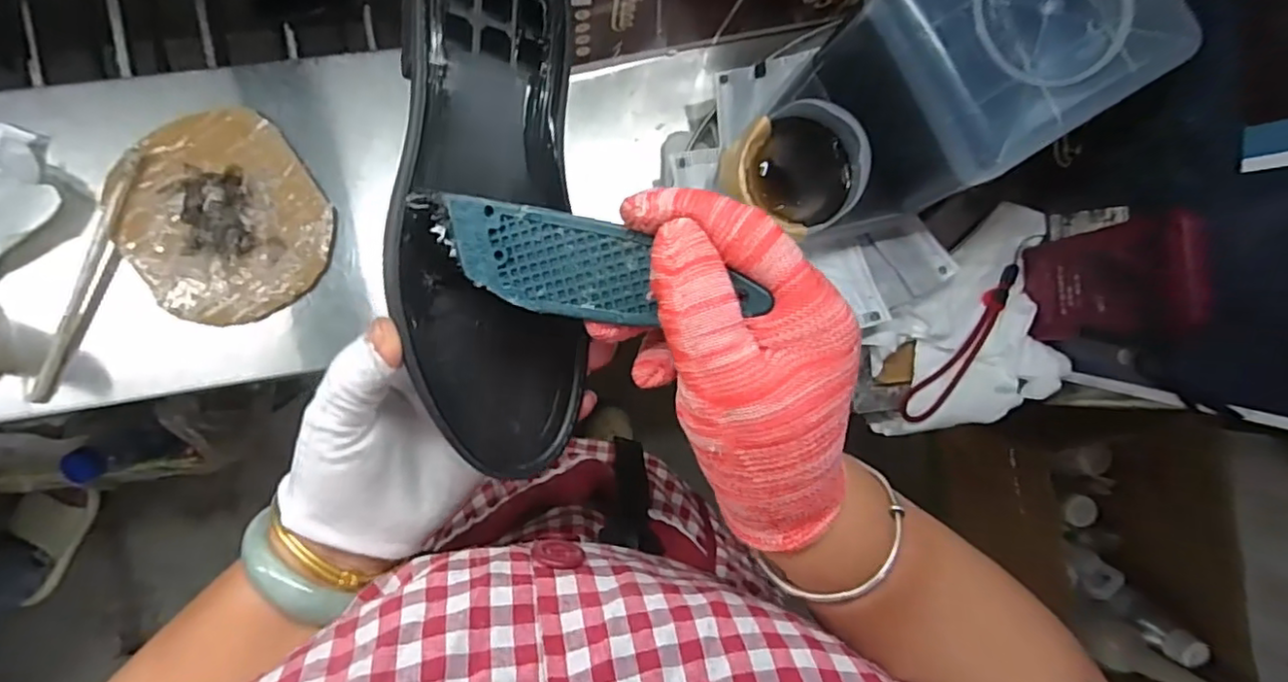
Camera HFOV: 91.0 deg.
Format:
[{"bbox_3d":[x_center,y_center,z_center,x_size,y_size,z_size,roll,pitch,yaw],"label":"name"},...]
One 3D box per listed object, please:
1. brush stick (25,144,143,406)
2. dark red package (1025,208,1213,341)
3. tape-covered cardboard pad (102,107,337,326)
[{"bbox_3d":[-0.411,-0.047,0.467,0.017,0.012,0.196,22,87,-8],"label":"brush stick"},{"bbox_3d":[0.330,-0.042,0.452,0.026,0.154,0.079,-2,91,-9],"label":"dark red package"},{"bbox_3d":[-0.320,-0.094,0.477,0.138,0.015,0.152,-37,95,-7],"label":"tape-covered cardboard pad"}]

